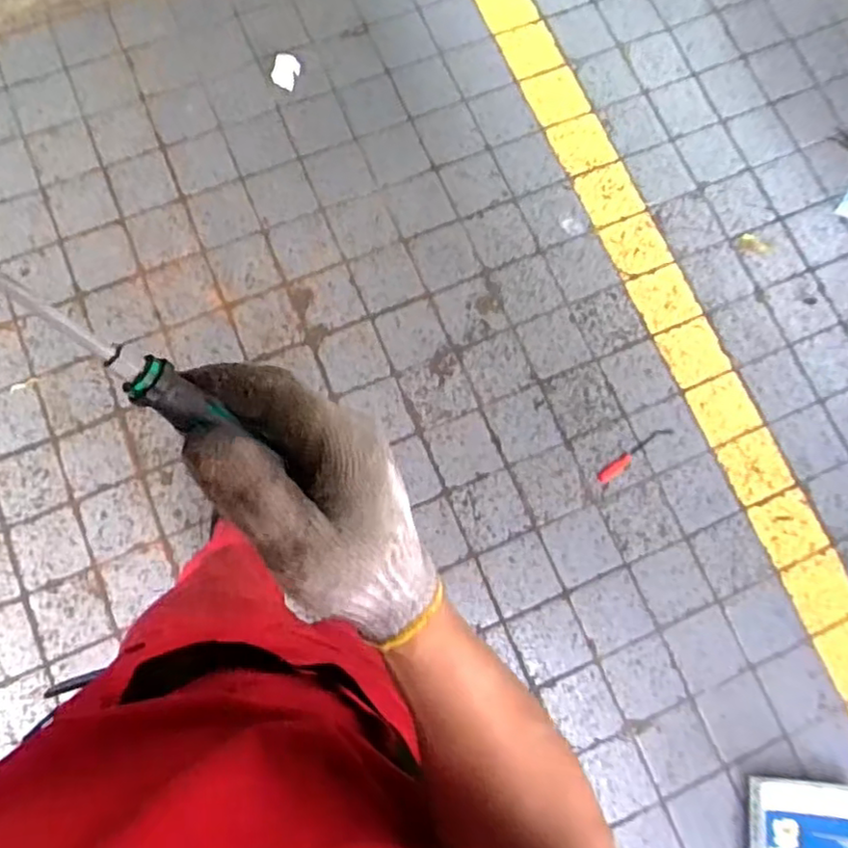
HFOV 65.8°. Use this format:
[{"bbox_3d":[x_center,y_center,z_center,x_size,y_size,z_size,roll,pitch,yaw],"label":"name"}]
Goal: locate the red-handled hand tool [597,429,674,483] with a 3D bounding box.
[{"bbox_3d":[0.496,0.070,1.540,0.212,0.021,0.031,-36,81,-8],"label":"red-handled hand tool"}]

